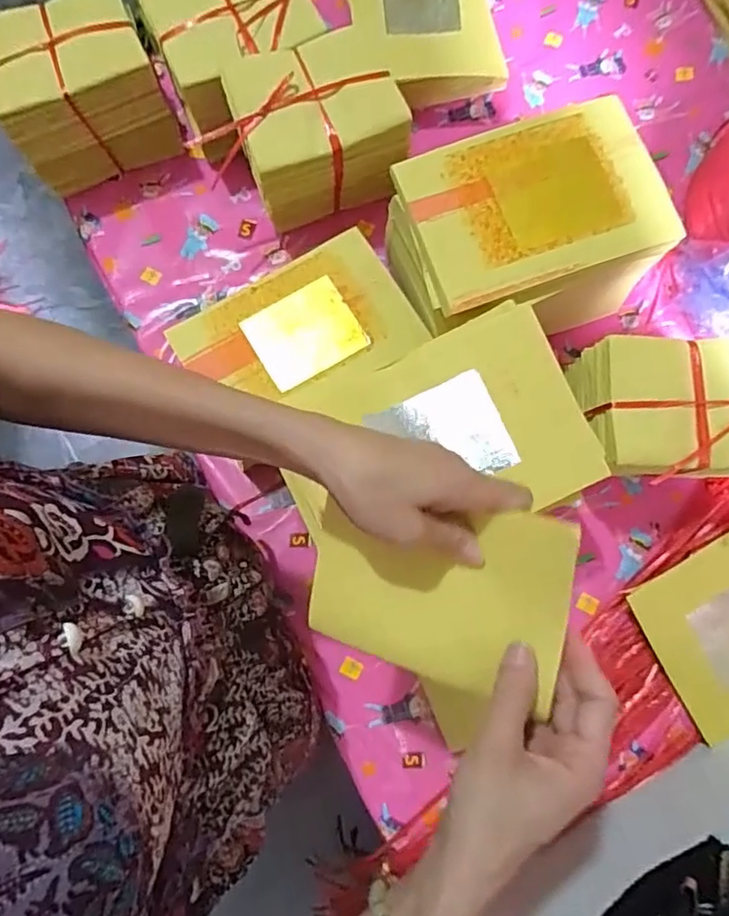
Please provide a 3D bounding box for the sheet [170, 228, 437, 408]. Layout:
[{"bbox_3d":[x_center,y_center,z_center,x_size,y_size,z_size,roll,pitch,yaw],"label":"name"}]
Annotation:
[{"bbox_3d":[-0.070,-0.130,0.602,0.224,0.015,0.146,-28,81,-5],"label":"sheet"}]

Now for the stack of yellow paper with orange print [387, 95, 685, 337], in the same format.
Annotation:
[{"bbox_3d":[0.157,-0.216,0.605,0.251,0.153,0.177,-20,80,-4],"label":"stack of yellow paper with orange print"}]

